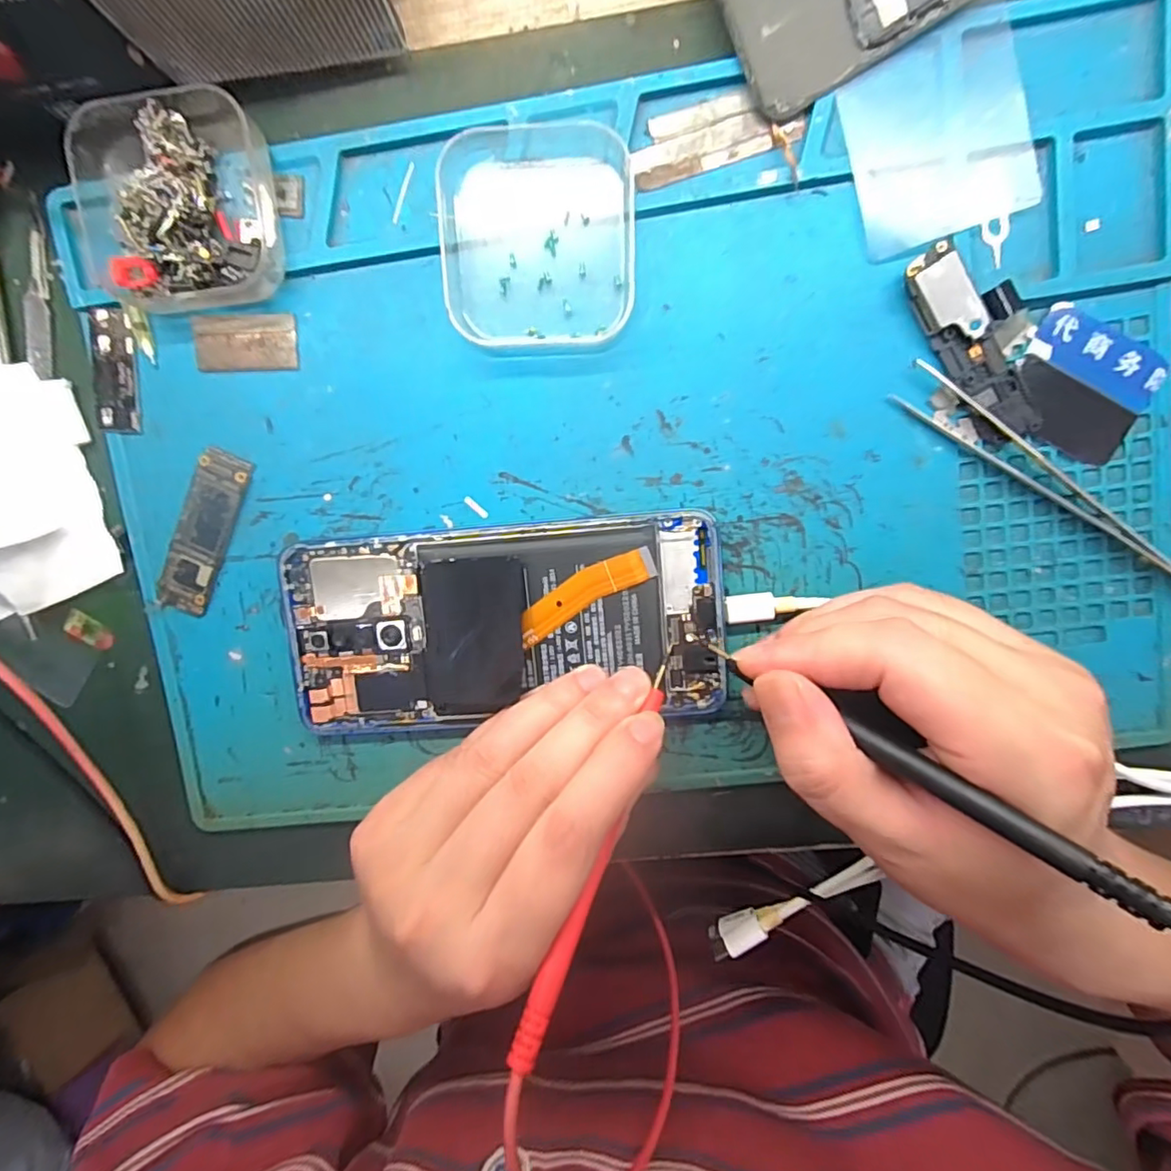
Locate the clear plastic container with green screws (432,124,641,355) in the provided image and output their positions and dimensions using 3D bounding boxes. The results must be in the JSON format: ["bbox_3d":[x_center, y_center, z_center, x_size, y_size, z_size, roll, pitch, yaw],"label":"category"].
[{"bbox_3d":[-0.016,-0.117,0.199,0.064,0.011,0.070,-2,98,4],"label":"clear plastic container with green screws"}]

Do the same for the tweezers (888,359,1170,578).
[{"bbox_3d":[0.163,-0.034,0.198,0.129,0.010,0.015,33,99,-1],"label":"tweezers"}]

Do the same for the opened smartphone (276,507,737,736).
[{"bbox_3d":[-0.031,0.015,0.217,0.160,0.006,0.074,-7,97,5],"label":"opened smartphone"}]

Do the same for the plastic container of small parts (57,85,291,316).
[{"bbox_3d":[-0.138,-0.131,0.197,0.062,0.024,0.065,-1,98,4],"label":"plastic container of small parts"}]

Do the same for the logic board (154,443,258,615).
[{"bbox_3d":[-0.146,-0.020,0.223,0.019,0.005,0.064,25,99,0],"label":"logic board"}]

